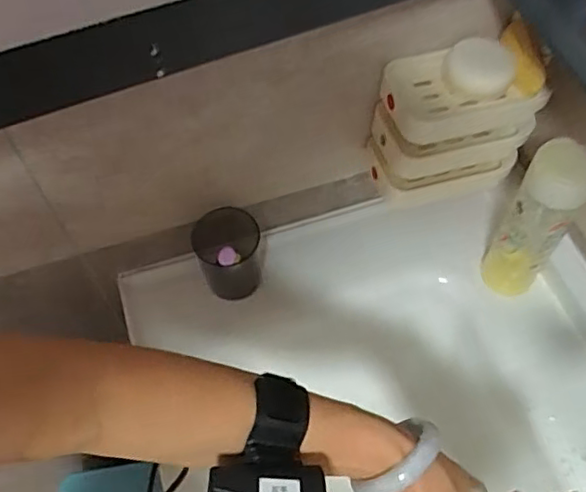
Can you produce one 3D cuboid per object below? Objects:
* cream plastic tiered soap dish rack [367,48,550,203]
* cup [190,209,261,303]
[{"bbox_3d":[0.155,-0.119,0.617,0.148,0.140,0.082,-13,59,-6],"label":"cream plastic tiered soap dish rack"},{"bbox_3d":[-0.070,0.010,0.670,0.071,0.080,0.065,-1,59,1],"label":"cup"}]

